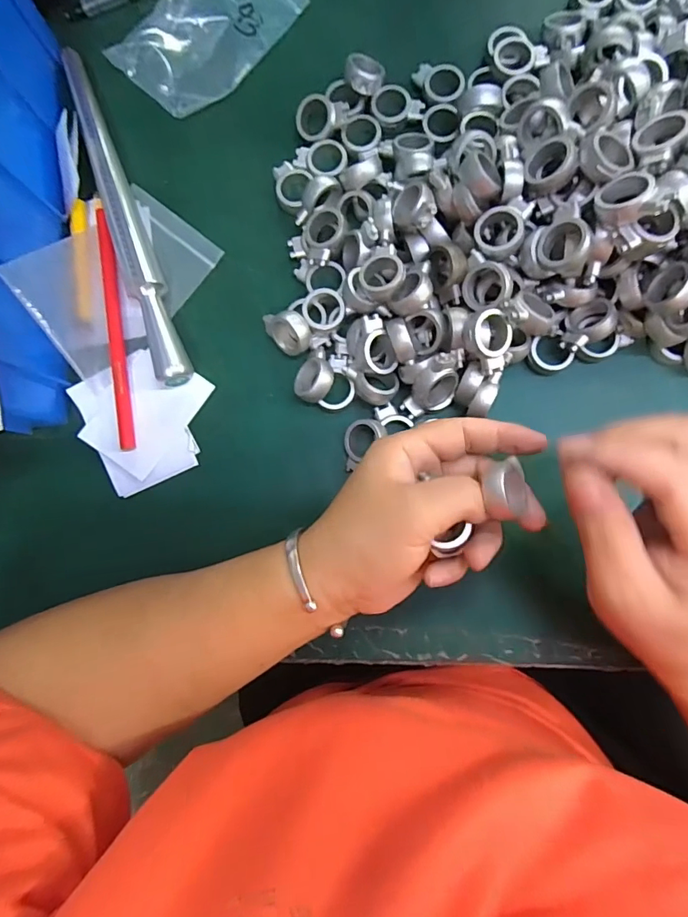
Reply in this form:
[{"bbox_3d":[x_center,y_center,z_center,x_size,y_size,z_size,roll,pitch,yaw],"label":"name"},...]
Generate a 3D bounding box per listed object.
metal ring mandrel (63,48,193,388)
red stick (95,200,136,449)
[{"bbox_3d":[-0.138,-0.154,0.296,0.019,0.019,0.228,-19,84,1],"label":"metal ring mandrel"},{"bbox_3d":[-0.144,-0.084,0.293,0.011,0.009,0.159,-8,84,2],"label":"red stick"}]

